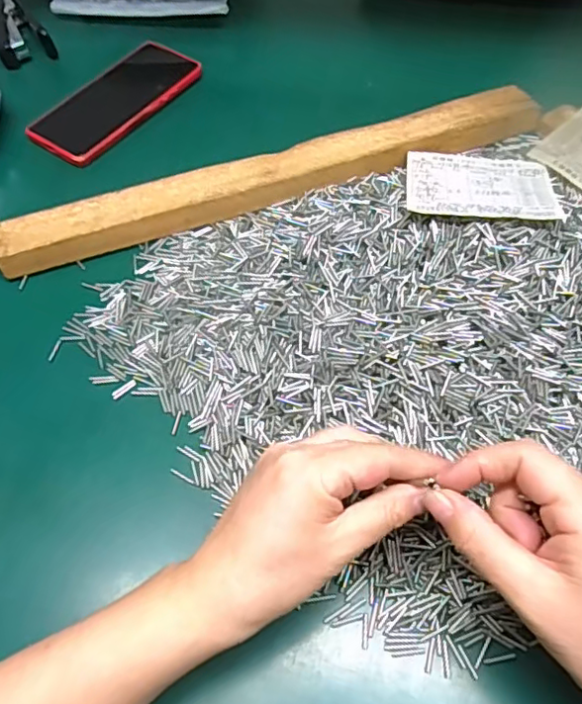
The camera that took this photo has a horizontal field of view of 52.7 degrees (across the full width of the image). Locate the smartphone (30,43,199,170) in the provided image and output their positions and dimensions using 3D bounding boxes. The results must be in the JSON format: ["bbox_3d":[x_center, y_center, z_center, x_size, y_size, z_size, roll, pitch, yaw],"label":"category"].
[{"bbox_3d":[-0.166,-0.237,0.553,0.087,0.016,0.163,35,67,21],"label":"smartphone"}]

